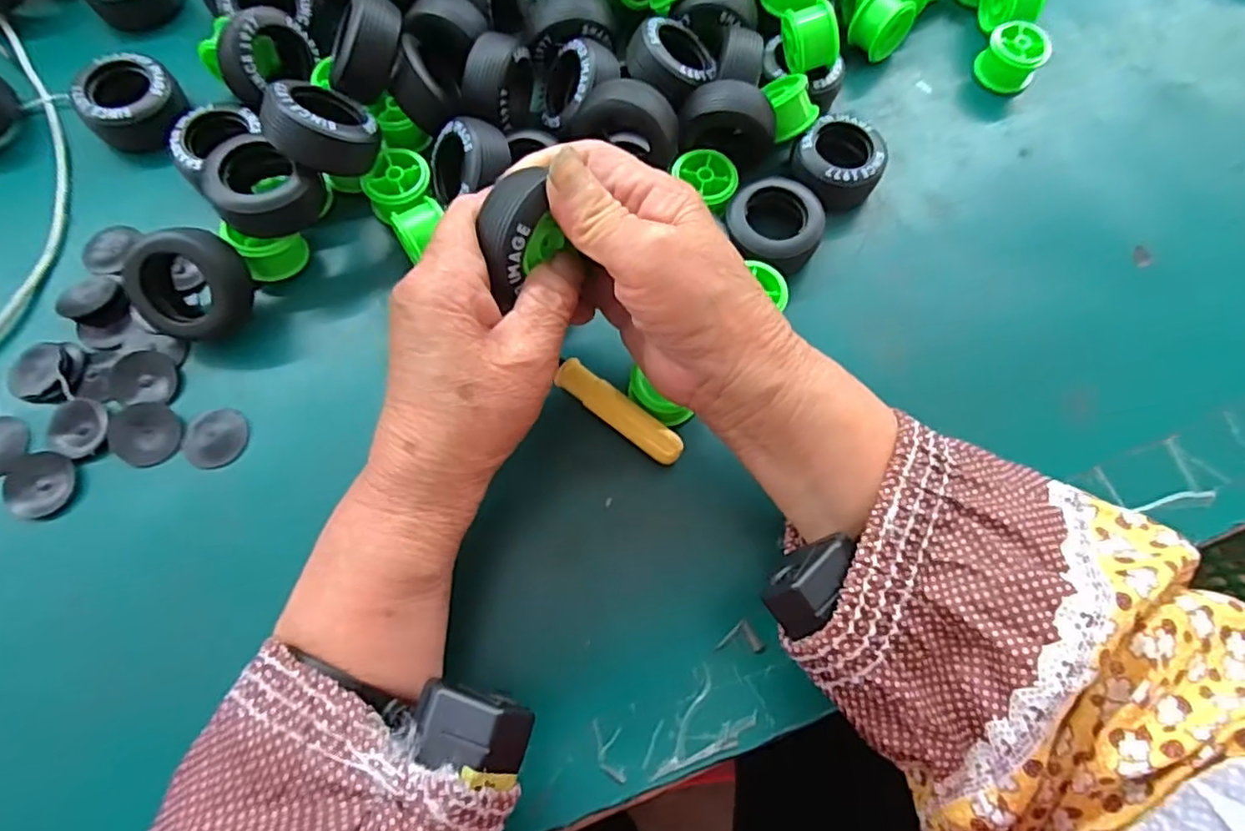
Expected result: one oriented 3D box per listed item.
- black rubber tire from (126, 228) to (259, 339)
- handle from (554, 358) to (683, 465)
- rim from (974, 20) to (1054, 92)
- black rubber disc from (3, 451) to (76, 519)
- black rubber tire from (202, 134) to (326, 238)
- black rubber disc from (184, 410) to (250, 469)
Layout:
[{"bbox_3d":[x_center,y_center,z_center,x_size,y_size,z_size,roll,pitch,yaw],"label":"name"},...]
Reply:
[{"bbox_3d":[-0.195,-0.060,0.294,0.045,0.025,0.049,-5,116,-3],"label":"black rubber tire"},{"bbox_3d":[-0.002,-0.001,0.296,0.066,0.014,0.015,38,74,10],"label":"handle"},{"bbox_3d":[0.229,-0.210,0.380,0.032,0.026,0.027,43,75,11],"label":"rim"},{"bbox_3d":[-0.253,0.029,0.278,0.030,0.005,0.027,20,72,4],"label":"black rubber disc"},{"bbox_3d":[-0.170,-0.105,0.300,0.043,0.034,0.041,1,71,-2],"label":"black rubber tire"},{"bbox_3d":[-0.185,0.009,0.292,0.025,0.004,0.028,22,72,5],"label":"black rubber disc"}]

